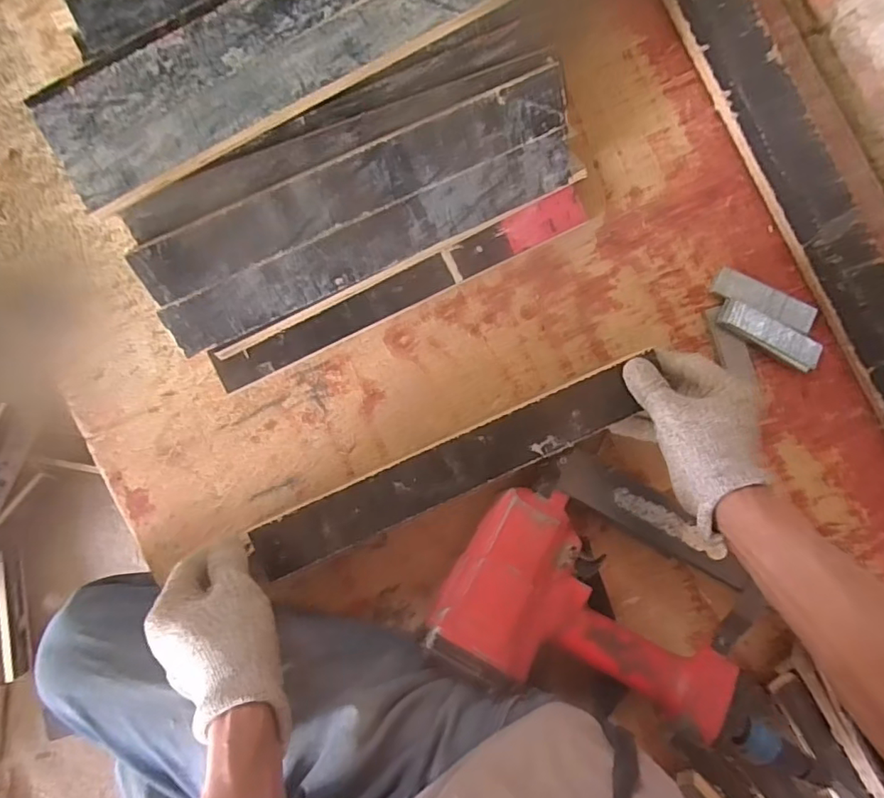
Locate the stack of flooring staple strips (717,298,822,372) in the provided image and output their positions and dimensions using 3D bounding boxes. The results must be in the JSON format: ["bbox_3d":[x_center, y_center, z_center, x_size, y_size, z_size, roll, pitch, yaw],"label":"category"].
[{"bbox_3d":[0.312,-0.061,0.514,0.104,0.007,0.031,29,88,-1],"label":"stack of flooring staple strips"}]

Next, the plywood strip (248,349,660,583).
[{"bbox_3d":[0.002,0.061,0.454,0.337,0.011,0.047,-25,89,-3],"label":"plywood strip"}]

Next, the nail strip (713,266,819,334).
[{"bbox_3d":[0.307,-0.094,0.510,0.100,0.009,0.024,24,88,-1],"label":"nail strip"}]

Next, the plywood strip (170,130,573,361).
[{"bbox_3d":[-0.053,-0.125,0.463,0.364,0.016,0.059,-25,128,-2],"label":"plywood strip"}]

